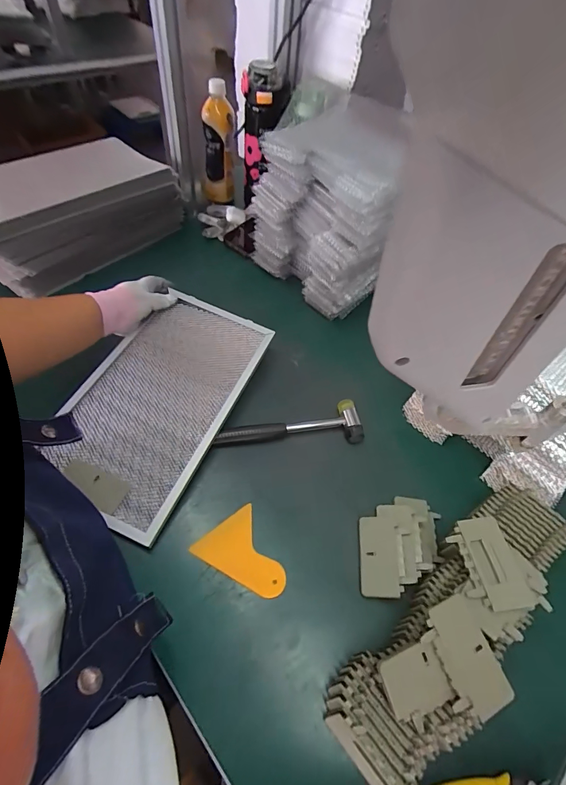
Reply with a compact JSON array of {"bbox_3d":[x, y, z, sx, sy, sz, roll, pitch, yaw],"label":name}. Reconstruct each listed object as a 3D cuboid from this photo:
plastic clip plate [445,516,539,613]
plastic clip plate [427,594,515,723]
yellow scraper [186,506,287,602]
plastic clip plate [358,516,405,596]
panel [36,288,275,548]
[{"bbox_3d":[0.207,0.170,0.380,0.058,0.010,0.085,-1,54,-7],"label":"plastic clip plate"},{"bbox_3d":[0.161,0.234,0.334,0.053,0.004,0.085,-17,65,-22],"label":"plastic clip plate"},{"bbox_3d":[-0.044,0.190,0.428,0.076,0.004,0.099,-31,63,-26],"label":"yellow scraper"},{"bbox_3d":[0.110,0.187,0.433,0.042,0.010,0.086,-4,53,12],"label":"plastic clip plate"},{"bbox_3d":[-0.173,0.000,0.523,0.204,0.018,0.332,20,58,12],"label":"panel"}]

